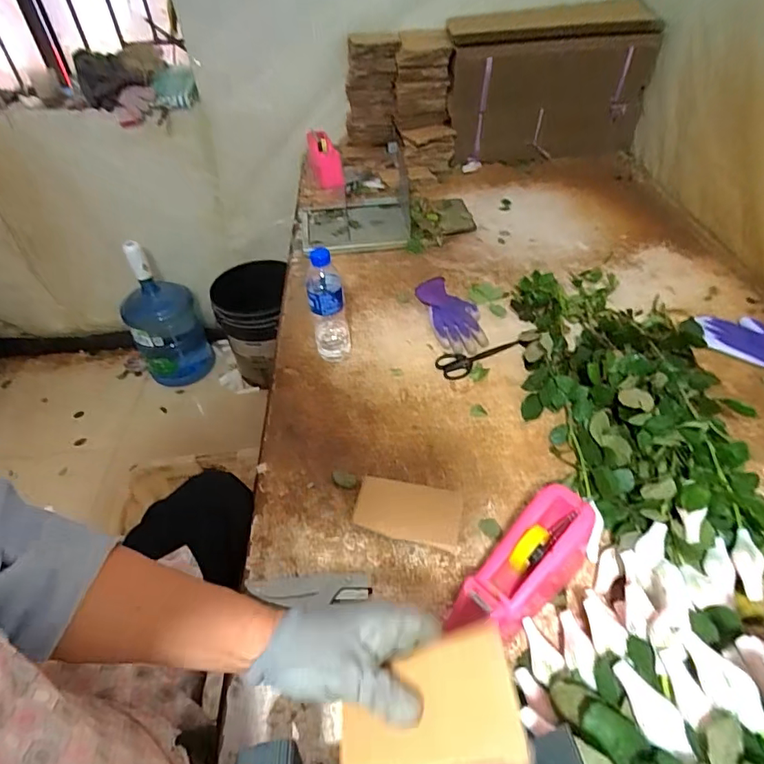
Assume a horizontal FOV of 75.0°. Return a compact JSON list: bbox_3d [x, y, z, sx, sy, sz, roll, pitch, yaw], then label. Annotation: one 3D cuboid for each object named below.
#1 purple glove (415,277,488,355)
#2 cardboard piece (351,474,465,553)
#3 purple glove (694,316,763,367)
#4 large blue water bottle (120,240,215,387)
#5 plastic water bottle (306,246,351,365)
[{"bbox_3d":[0.139,-0.130,0.961,0.098,0.035,0.193,-11,46,-7],"label":"purple glove"},{"bbox_3d":[0.036,0.179,0.685,0.141,0.016,0.081,8,46,12],"label":"cardboard piece"},{"bbox_3d":[0.654,-0.077,0.884,0.171,0.032,0.113,20,50,21],"label":"purple glove"},{"bbox_3d":[-0.794,-0.219,1.818,0.250,0.525,0.240,-25,49,-20],"label":"large blue water bottle"},{"bbox_3d":[-0.093,-0.131,0.851,0.062,0.219,0.067,-9,46,-6],"label":"plastic water bottle"}]

